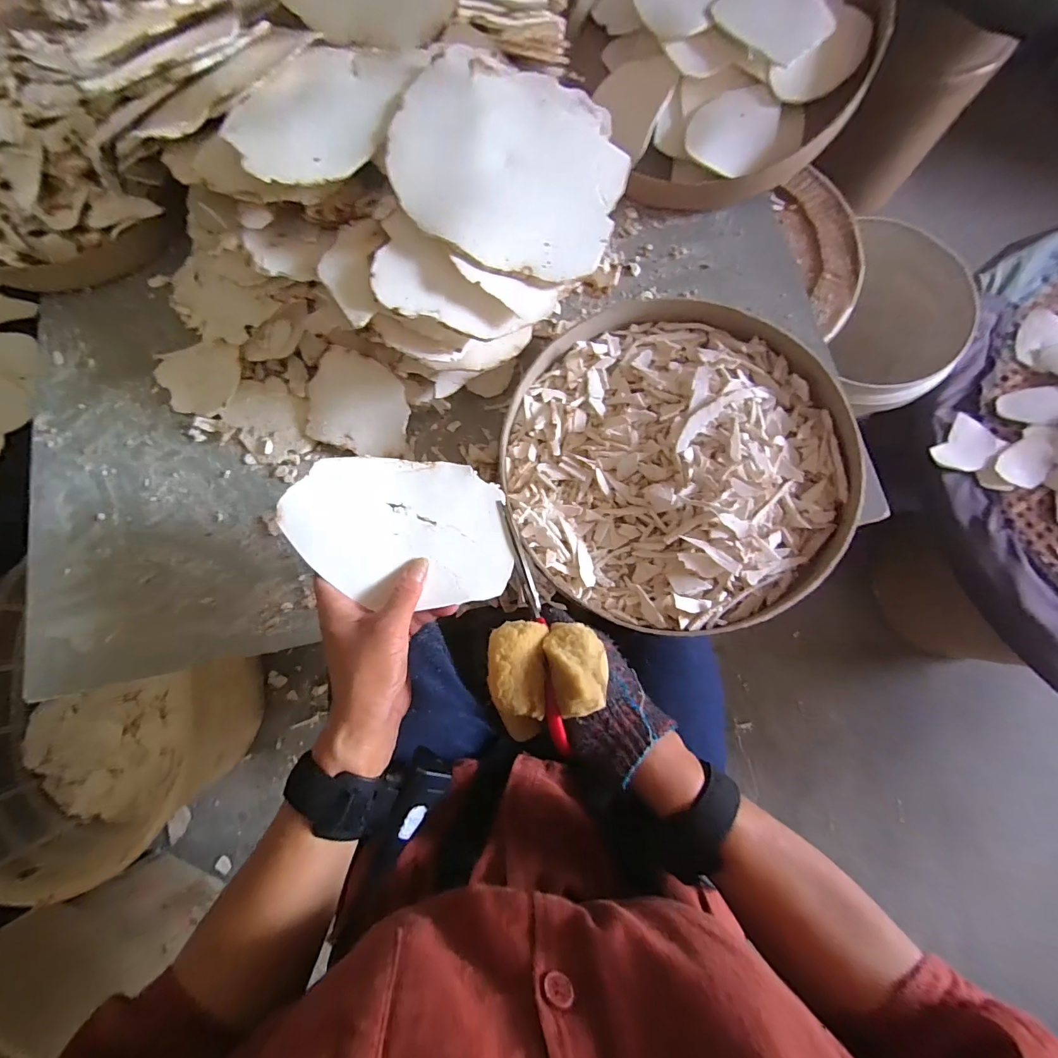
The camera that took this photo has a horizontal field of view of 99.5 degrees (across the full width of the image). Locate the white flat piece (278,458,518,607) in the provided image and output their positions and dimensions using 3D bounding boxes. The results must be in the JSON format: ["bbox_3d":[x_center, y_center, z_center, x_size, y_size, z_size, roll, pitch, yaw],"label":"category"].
[{"bbox_3d":[-0.096,-0.001,0.339,0.161,0.008,0.109,4,75,-10],"label":"white flat piece"}]

